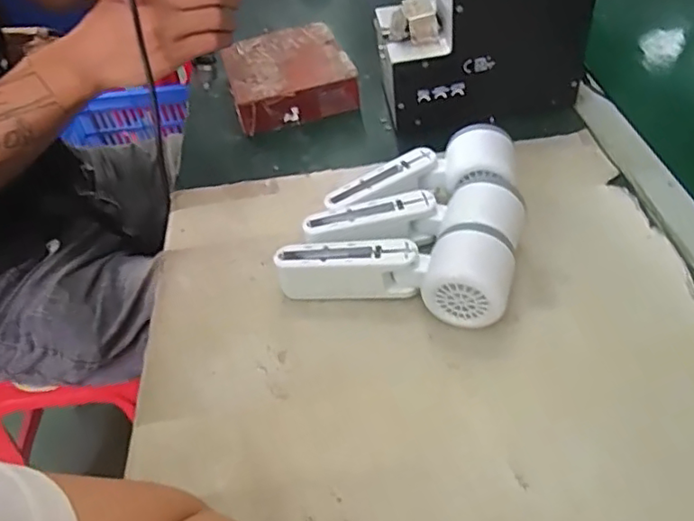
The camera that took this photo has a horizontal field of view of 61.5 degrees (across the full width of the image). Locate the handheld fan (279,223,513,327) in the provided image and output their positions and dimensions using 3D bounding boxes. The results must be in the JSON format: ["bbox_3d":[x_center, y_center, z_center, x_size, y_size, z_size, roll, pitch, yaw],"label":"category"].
[{"bbox_3d":[0.032,0.007,0.422,0.165,0.055,0.050,4,47,10],"label":"handheld fan"}]

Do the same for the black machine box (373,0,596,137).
[{"bbox_3d":[0.127,-0.234,0.579,0.180,0.144,0.124,-7,46,0],"label":"black machine box"}]

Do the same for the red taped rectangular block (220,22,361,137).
[{"bbox_3d":[-0.066,-0.209,0.658,0.130,0.044,0.139,-14,47,-7],"label":"red taped rectangular block"}]

